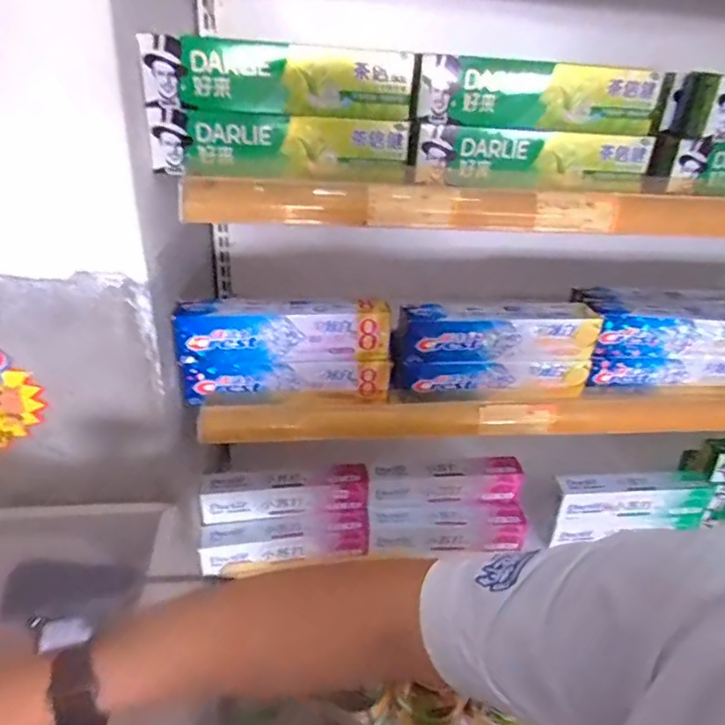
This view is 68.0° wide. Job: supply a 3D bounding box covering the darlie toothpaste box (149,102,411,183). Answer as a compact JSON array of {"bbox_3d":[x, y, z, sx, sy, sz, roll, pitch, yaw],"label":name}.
[{"bbox_3d":[-0.072,-0.199,0.495,0.227,0.053,0.032,-4,29,-16],"label":"darlie toothpaste box"}]

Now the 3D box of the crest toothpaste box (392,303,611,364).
[{"bbox_3d":[0.159,-0.036,0.635,0.244,0.059,0.037,-1,28,-11],"label":"crest toothpaste box"}]

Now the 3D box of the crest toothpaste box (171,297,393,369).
[{"bbox_3d":[-0.084,-0.034,0.597,0.227,0.065,0.035,0,28,-10],"label":"crest toothpaste box"}]

